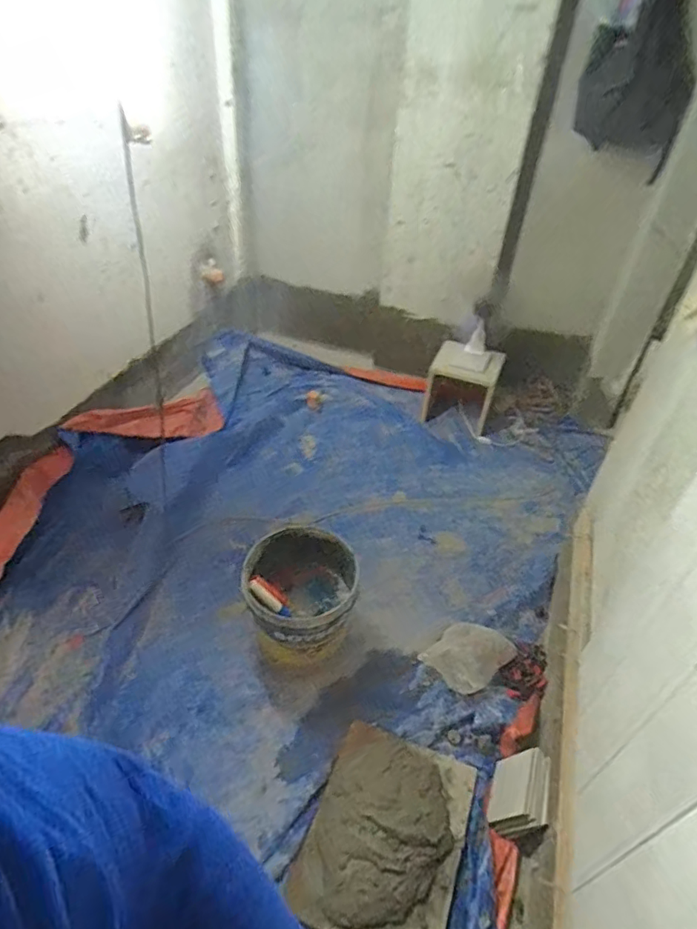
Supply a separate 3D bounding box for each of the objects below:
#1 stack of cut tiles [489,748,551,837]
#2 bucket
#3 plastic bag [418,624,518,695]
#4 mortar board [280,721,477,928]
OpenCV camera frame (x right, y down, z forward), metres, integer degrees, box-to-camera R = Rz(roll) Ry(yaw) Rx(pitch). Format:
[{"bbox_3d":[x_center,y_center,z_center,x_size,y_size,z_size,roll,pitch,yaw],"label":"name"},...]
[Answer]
[{"bbox_3d":[0.407,0.774,1.254,0.049,0.173,0.173,37,41,-9],"label":"stack of cut tiles"},{"bbox_3d":[-0.138,0.409,1.531,0.291,0.348,0.316,6,40,0],"label":"bucket"},{"bbox_3d":[0.357,0.540,1.548,0.194,0.105,0.239,34,48,29],"label":"plastic bag"},{"bbox_3d":[0.092,0.838,1.219,0.337,0.058,0.424,18,42,14],"label":"mortar board"}]

